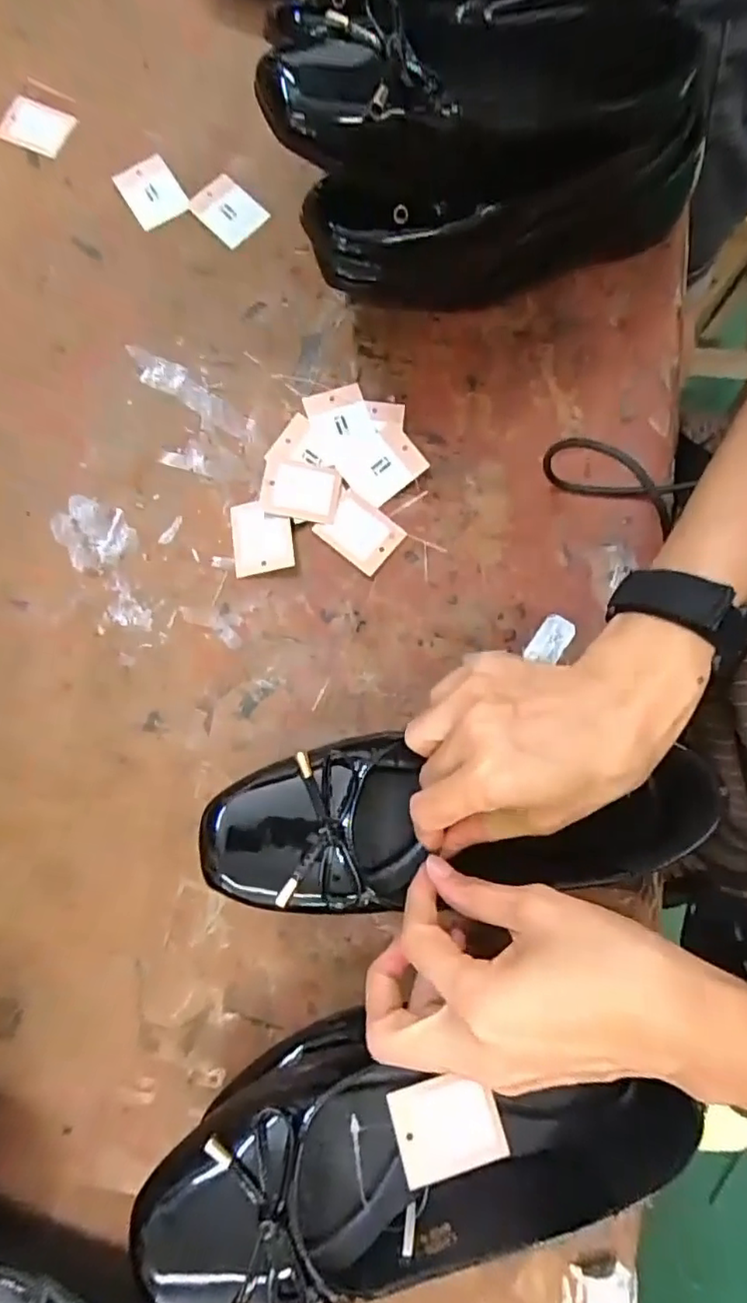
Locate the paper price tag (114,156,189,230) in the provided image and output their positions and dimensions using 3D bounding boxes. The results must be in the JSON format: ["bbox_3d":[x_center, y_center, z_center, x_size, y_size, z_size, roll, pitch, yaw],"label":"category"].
[{"bbox_3d":[-0.165,-0.342,0.457,0.040,0.004,0.055,-31,83,-4],"label":"paper price tag"}]

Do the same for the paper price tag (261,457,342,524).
[{"bbox_3d":[-0.047,-0.106,0.401,0.049,0.006,0.040,9,75,-4],"label":"paper price tag"}]

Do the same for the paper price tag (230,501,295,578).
[{"bbox_3d":[-0.073,-0.075,0.399,0.040,0.004,0.048,-10,80,13],"label":"paper price tag"}]

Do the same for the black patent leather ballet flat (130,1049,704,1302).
[{"bbox_3d":[0.018,0.230,0.280,0.239,0.053,0.076,-6,78,-4],"label":"black patent leather ballet flat"}]

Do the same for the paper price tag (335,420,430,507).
[{"bbox_3d":[0.006,-0.124,0.408,0.048,0.004,0.041,-38,85,-1],"label":"paper price tag"}]

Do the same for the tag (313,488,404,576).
[{"bbox_3d":[-0.009,-0.078,0.400,0.049,0.004,0.038,40,79,4],"label":"tag"}]

